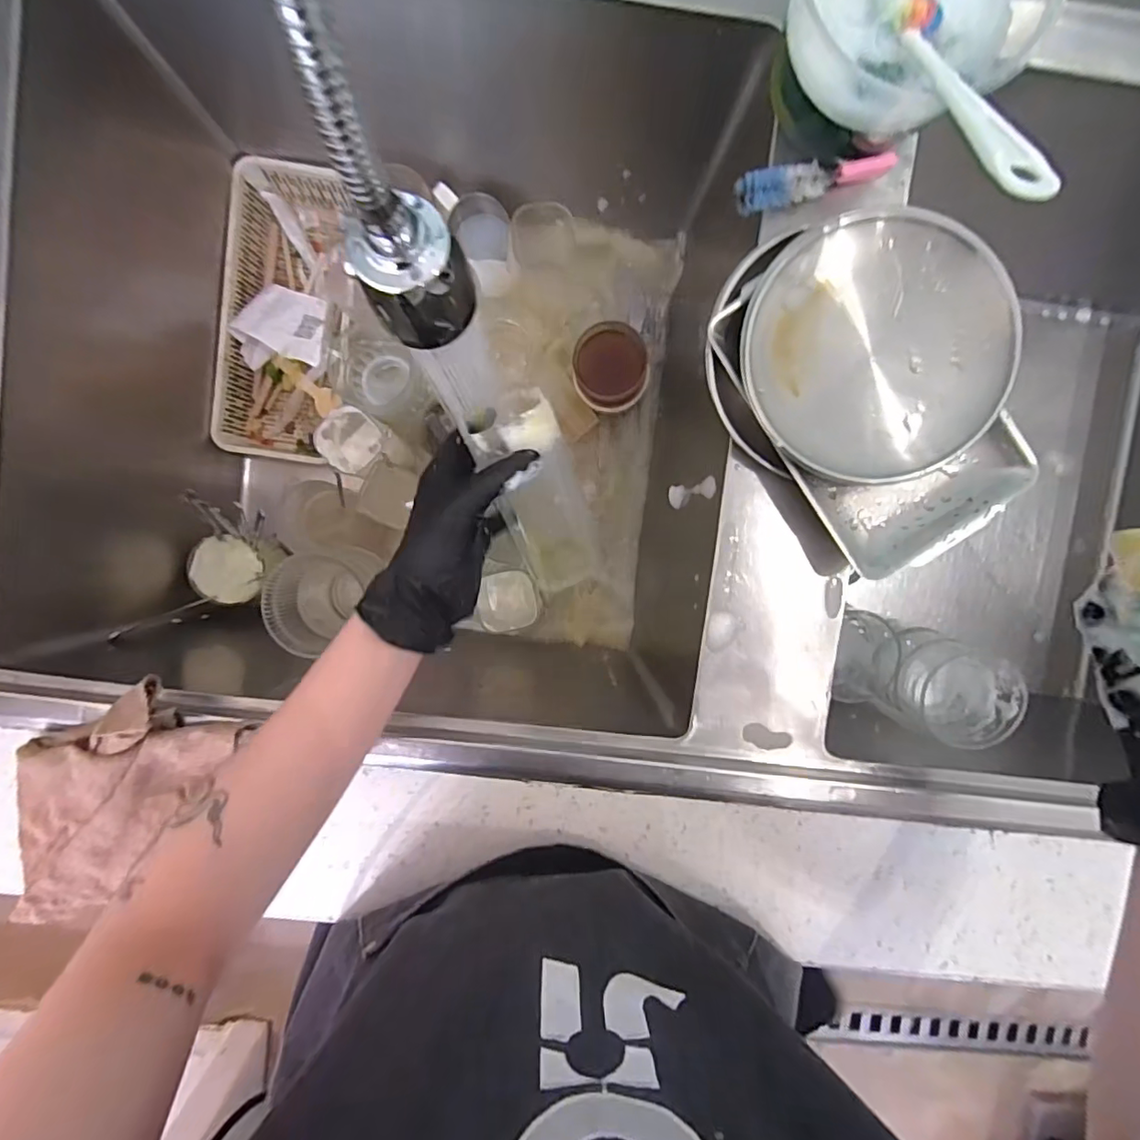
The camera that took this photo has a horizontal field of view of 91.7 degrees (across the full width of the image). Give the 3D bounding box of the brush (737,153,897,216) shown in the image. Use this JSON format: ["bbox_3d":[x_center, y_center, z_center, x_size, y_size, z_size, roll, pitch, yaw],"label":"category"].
[{"bbox_3d":[0.169,-0.265,0.376,0.109,0.017,0.022,-11,95,-1],"label":"brush"}]

